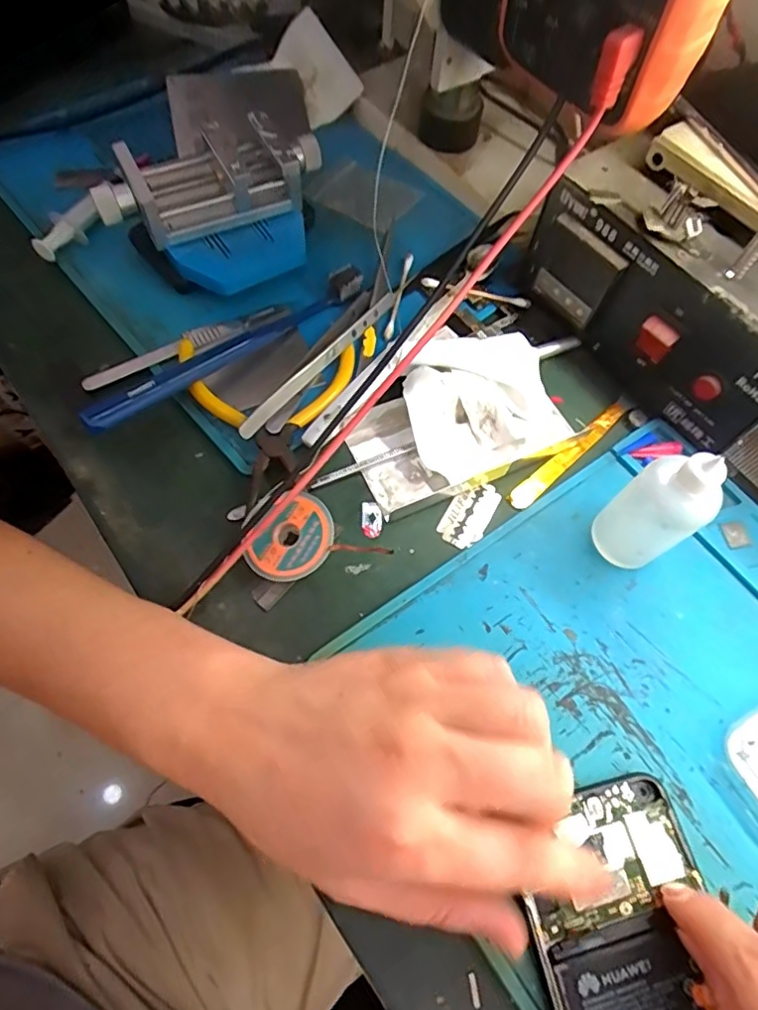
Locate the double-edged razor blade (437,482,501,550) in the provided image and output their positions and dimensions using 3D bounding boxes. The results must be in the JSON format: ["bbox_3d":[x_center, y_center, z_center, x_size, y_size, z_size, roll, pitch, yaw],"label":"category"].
[{"bbox_3d":[0.050,0.005,0.303,0.023,0.004,0.041,33,66,5],"label":"double-edged razor blade"}]

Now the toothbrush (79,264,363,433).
[{"bbox_3d":[-0.084,-0.094,0.321,0.183,0.018,0.016,-39,71,-20],"label":"toothbrush"}]

